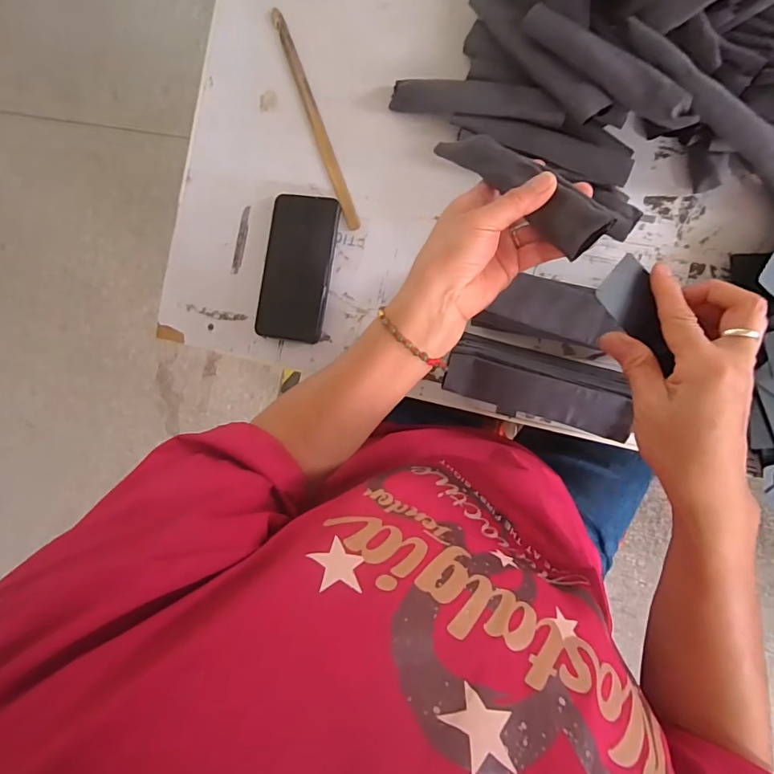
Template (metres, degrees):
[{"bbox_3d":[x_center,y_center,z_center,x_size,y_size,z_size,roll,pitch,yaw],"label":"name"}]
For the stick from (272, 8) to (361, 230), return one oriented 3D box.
[{"bbox_3d":[-0.082,-0.305,0.518,0.016,0.006,0.263,-20,88,9],"label":"stick"}]

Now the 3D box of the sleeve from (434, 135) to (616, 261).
[{"bbox_3d":[0.097,-0.160,0.355,0.037,0.026,0.172,-43,60,7],"label":"sleeve"}]

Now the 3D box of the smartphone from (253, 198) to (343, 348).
[{"bbox_3d":[-0.103,-0.136,0.522,0.079,0.010,0.163,10,93,9],"label":"smartphone"}]

